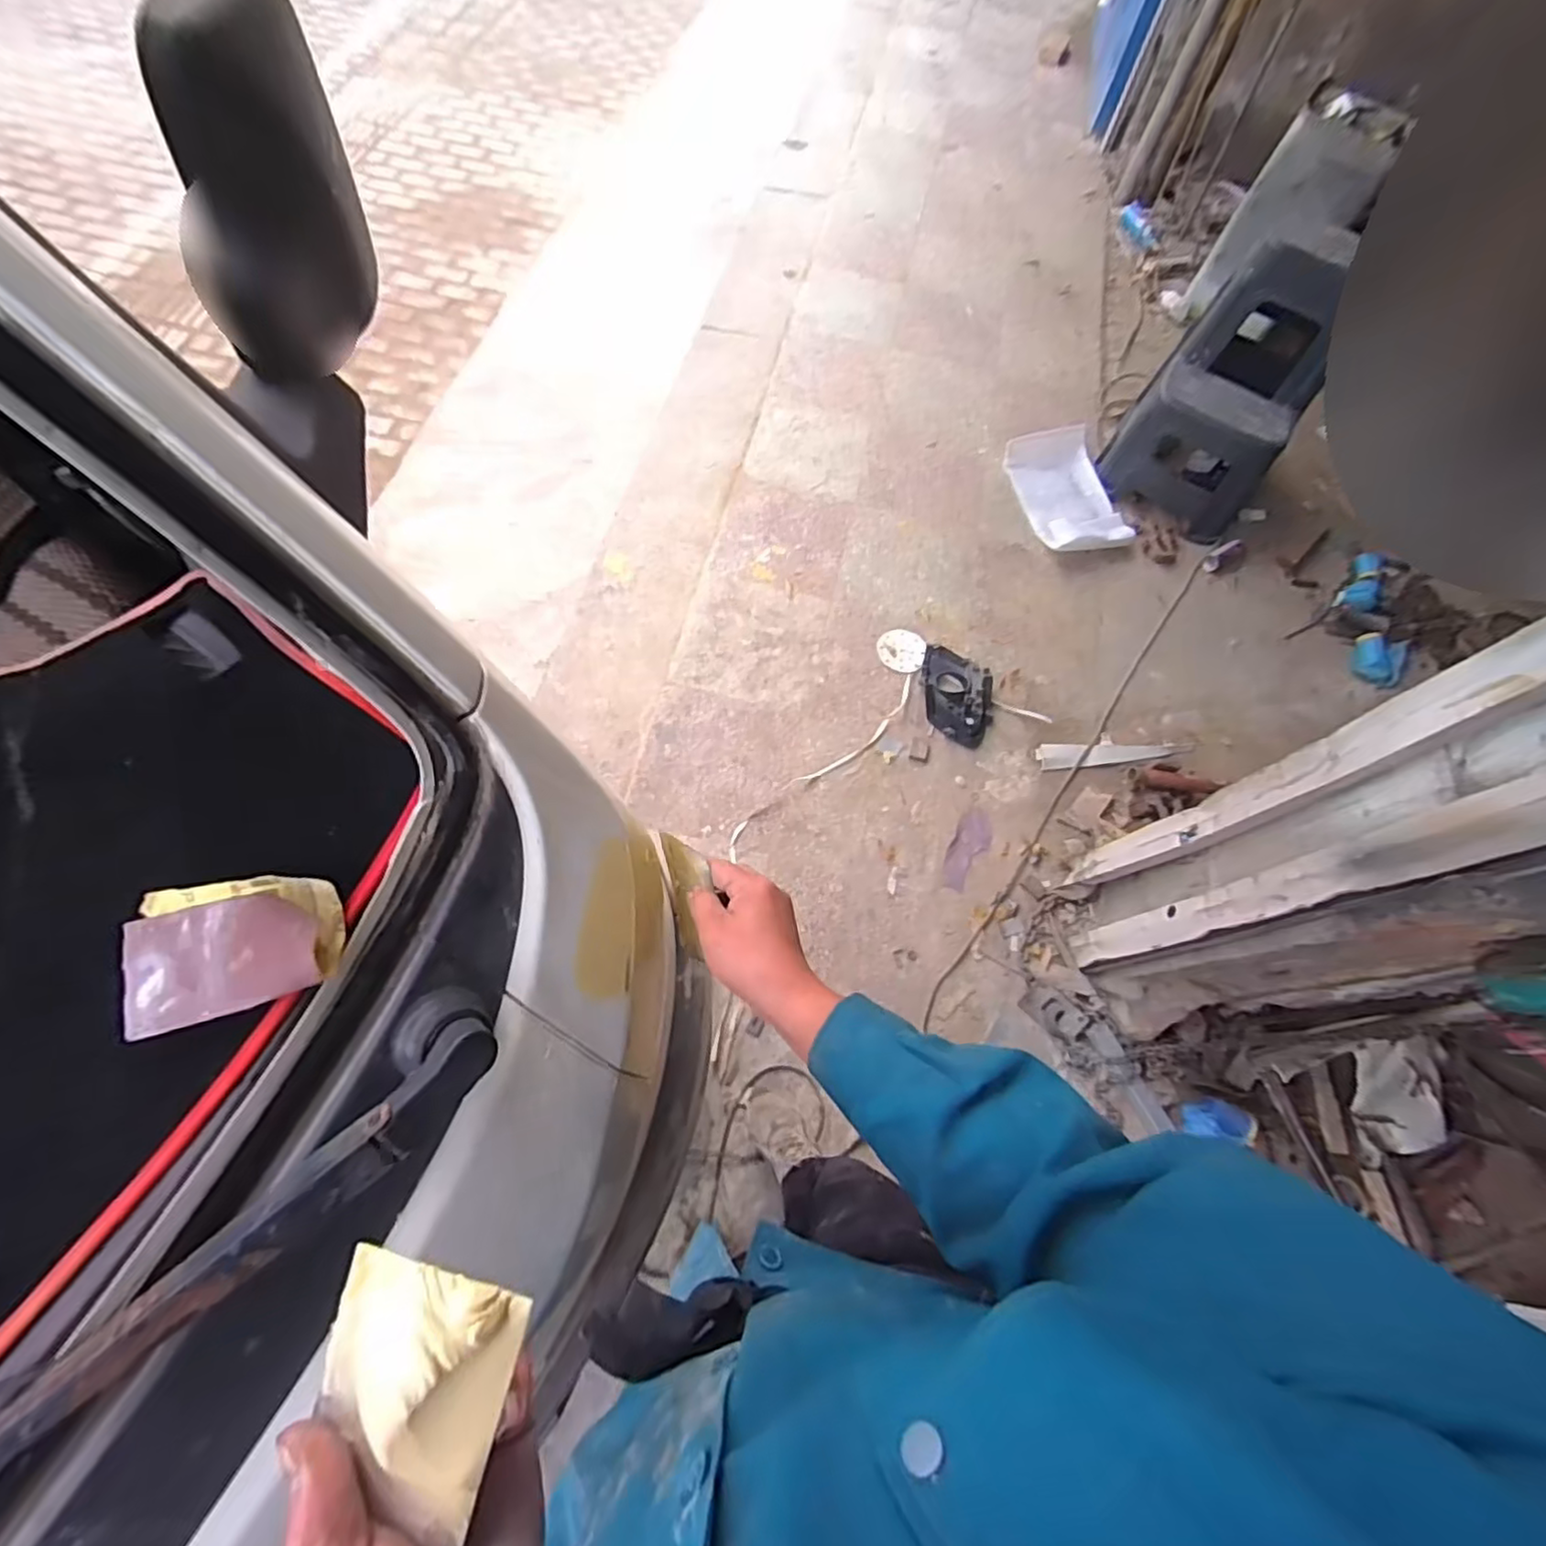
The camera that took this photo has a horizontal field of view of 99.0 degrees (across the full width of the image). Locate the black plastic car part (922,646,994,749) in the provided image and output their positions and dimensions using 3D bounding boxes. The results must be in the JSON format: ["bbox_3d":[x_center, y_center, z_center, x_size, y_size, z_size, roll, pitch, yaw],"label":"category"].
[{"bbox_3d":[0.503,-0.218,1.782,0.188,0.071,0.295,2,66,-4],"label":"black plastic car part"}]

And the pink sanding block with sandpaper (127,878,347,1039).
[{"bbox_3d":[-0.313,0.098,0.379,0.109,0.021,0.077,-12,68,-11],"label":"pink sanding block with sandpaper"}]

